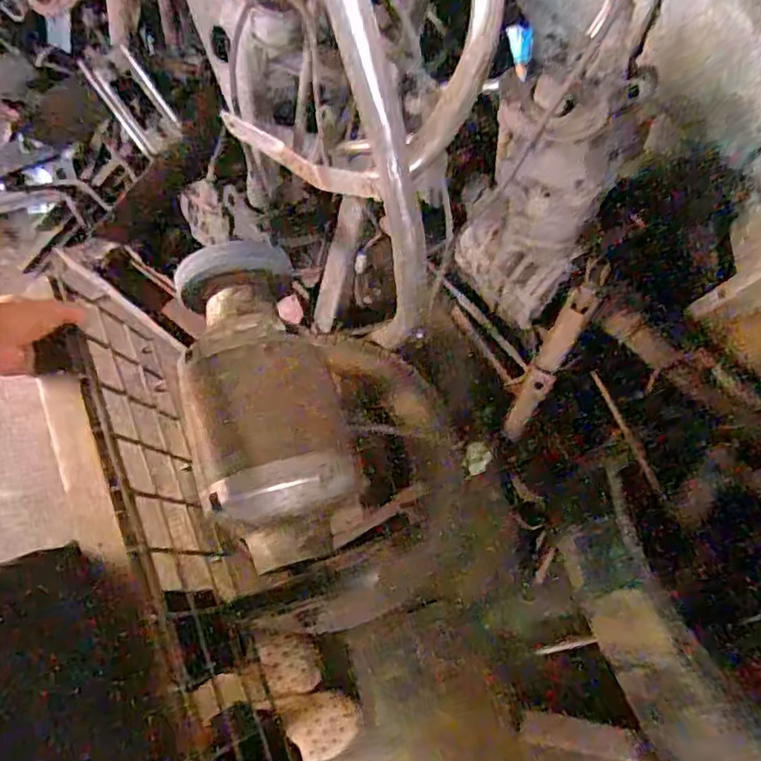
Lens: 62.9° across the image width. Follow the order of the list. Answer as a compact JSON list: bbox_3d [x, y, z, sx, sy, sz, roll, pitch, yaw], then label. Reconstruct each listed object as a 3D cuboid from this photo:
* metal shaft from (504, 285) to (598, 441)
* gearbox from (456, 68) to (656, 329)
[{"bbox_3d":[0.294,-0.026,1.088,0.045,0.304,0.031,26,31,8],"label":"metal shaft"},{"bbox_3d":[0.250,-0.290,0.970,0.194,0.426,0.184,32,71,10],"label":"gearbox"}]

